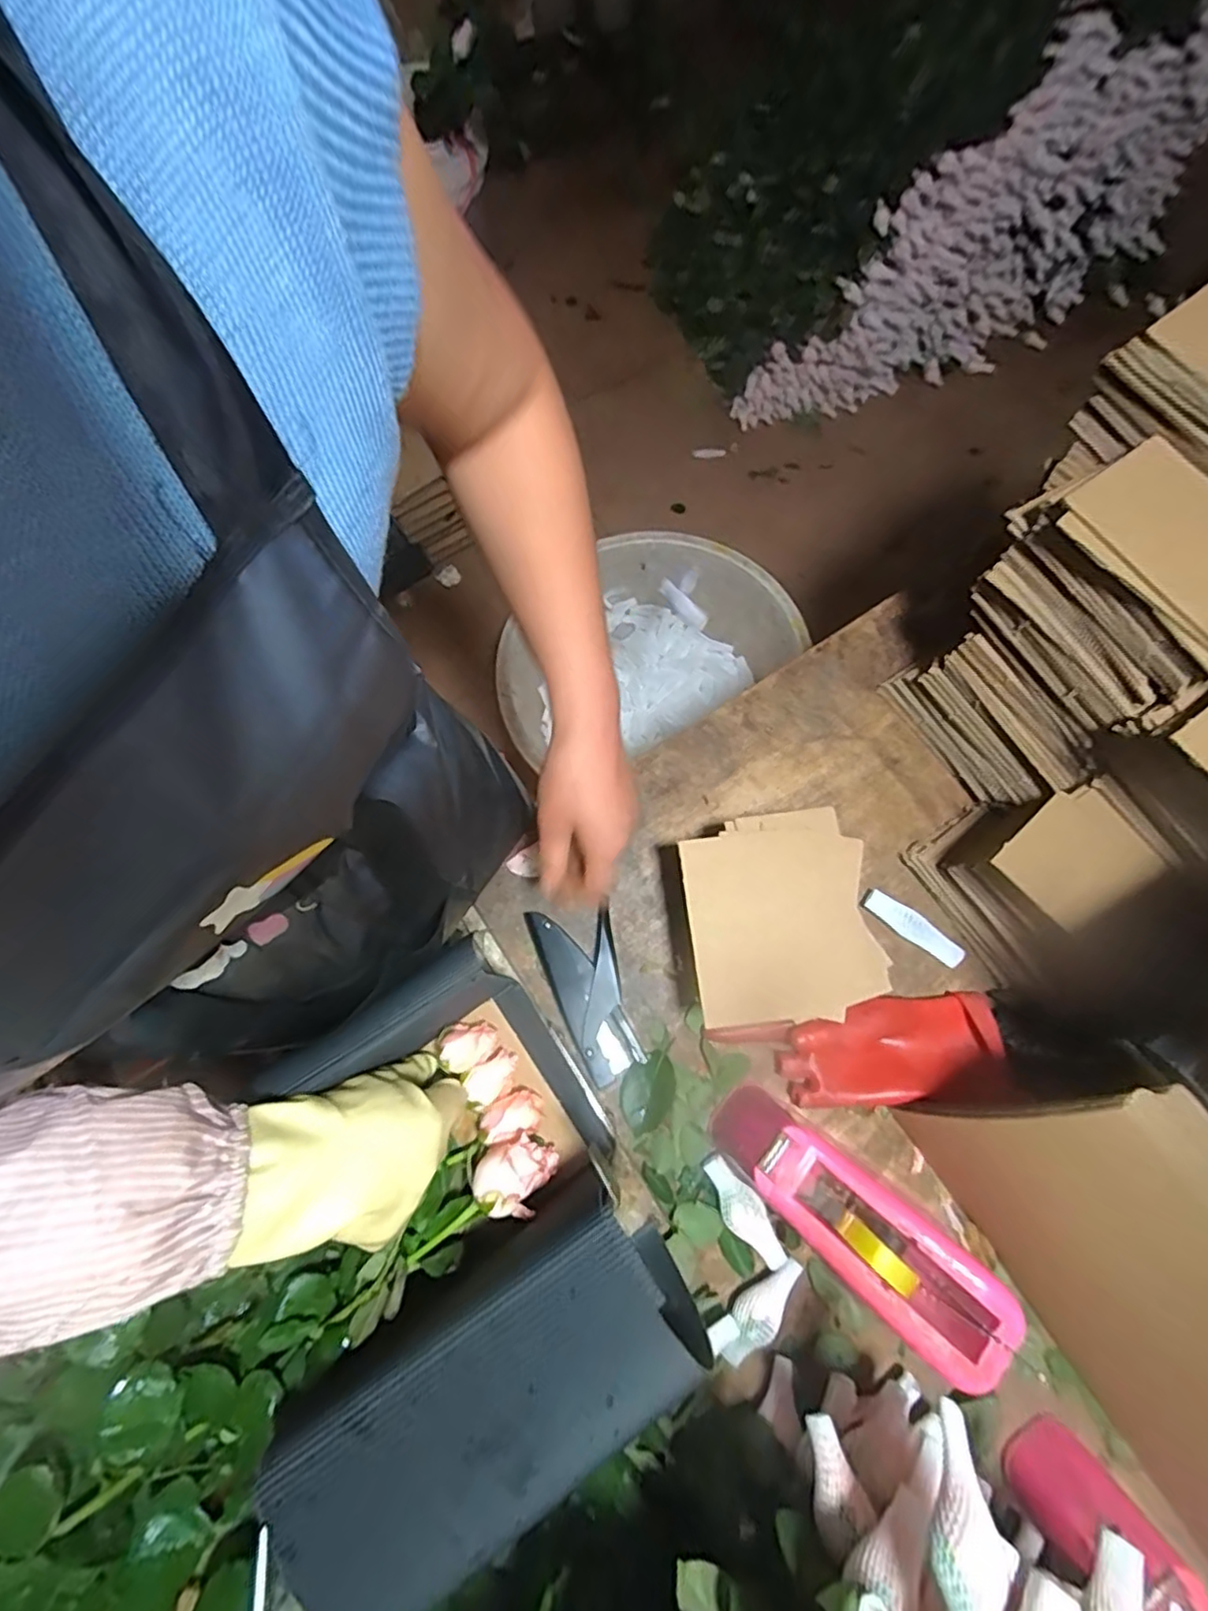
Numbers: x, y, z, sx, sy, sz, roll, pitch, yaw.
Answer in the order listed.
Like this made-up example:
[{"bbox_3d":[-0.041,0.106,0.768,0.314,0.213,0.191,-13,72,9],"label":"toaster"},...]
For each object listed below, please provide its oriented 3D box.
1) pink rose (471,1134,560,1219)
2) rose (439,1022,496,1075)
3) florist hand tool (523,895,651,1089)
[{"bbox_3d":[-0.058,0.248,0.430,0.045,0.052,0.052,31,78,9],"label":"pink rose"},{"bbox_3d":[-0.101,0.179,0.466,0.040,0.023,0.032,-5,75,0],"label":"rose"},{"bbox_3d":[-0.011,0.158,0.542,0.070,0.020,0.145,-18,75,-4],"label":"florist hand tool"}]

